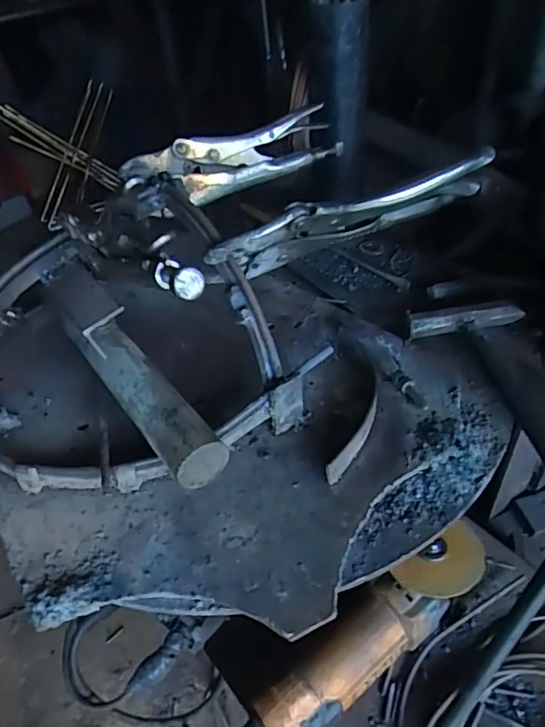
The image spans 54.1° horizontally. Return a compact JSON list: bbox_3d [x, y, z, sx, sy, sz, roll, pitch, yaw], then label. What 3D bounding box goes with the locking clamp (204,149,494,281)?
[{"bbox_3d":[0.054,-0.096,0.352,0.204,0.049,0.025,-24,46,-15],"label":"locking clamp"}]

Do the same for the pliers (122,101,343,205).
[{"bbox_3d":[-0.029,-0.162,0.418,0.171,0.046,0.026,-22,45,-21],"label":"pliers"}]

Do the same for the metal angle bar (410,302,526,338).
[{"bbox_3d":[0.158,-0.036,0.437,0.094,0.016,0.016,-9,44,0],"label":"metal angle bar"}]

